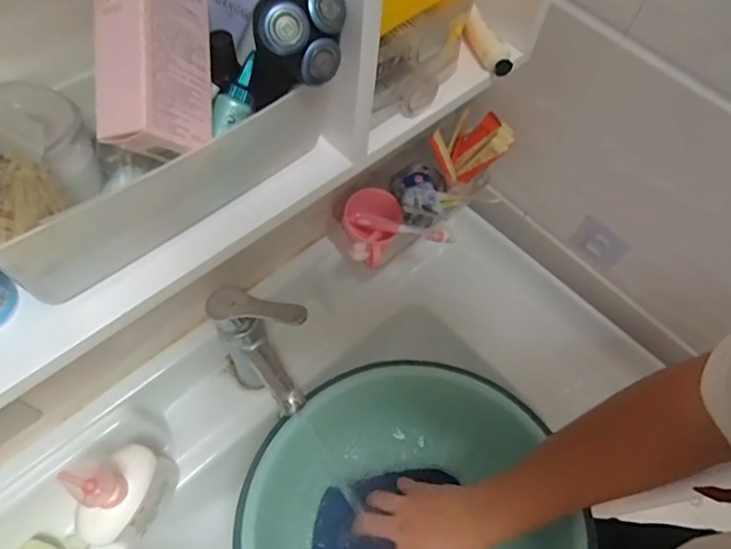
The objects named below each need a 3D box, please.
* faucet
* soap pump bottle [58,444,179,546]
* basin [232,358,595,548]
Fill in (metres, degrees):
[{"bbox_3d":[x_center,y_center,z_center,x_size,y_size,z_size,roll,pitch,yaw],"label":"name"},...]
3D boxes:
[{"bbox_3d":[-0.111,0.094,0.597,0.137,0.188,0.074,34,63,15],"label":"faucet"},{"bbox_3d":[-0.241,0.220,0.529,0.053,0.174,0.098,26,61,10],"label":"soap pump bottle"},{"bbox_3d":[0.031,0.252,0.541,0.312,0.172,0.320,2,60,-3],"label":"basin"}]

